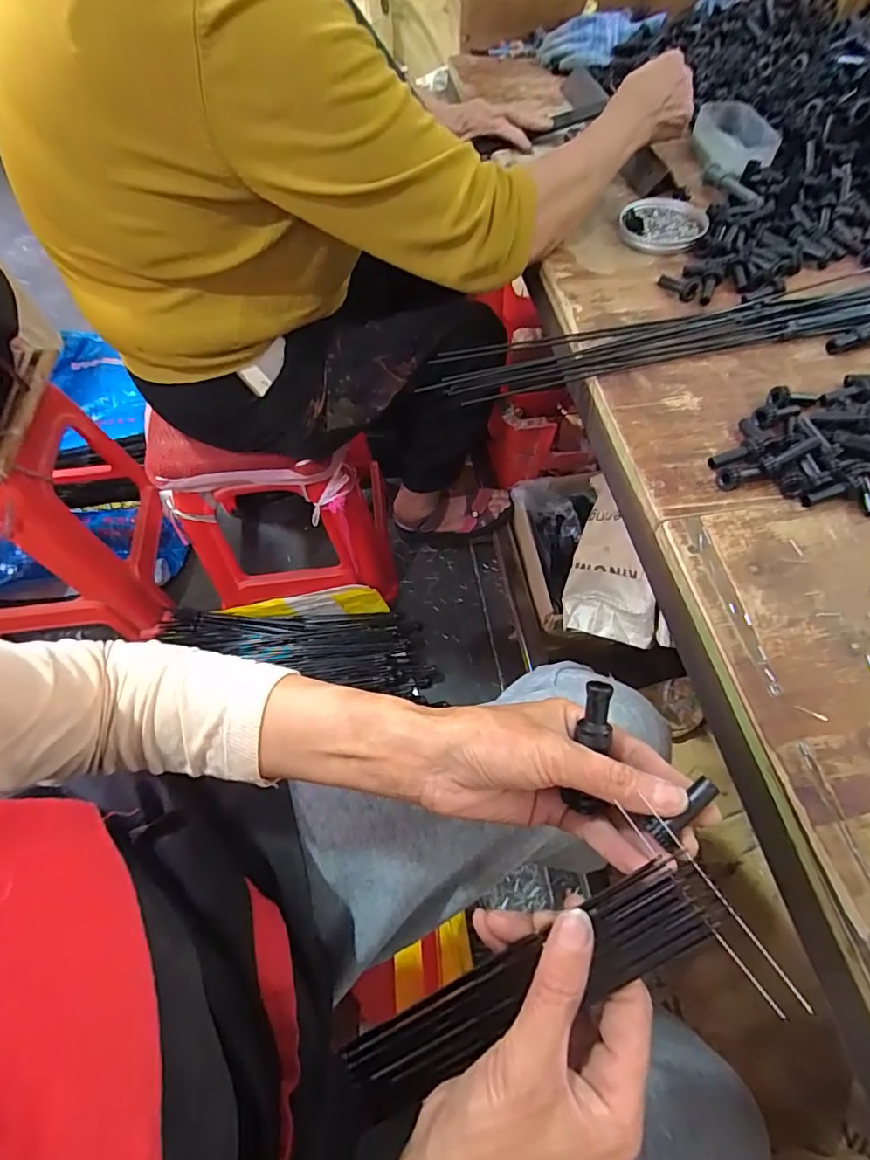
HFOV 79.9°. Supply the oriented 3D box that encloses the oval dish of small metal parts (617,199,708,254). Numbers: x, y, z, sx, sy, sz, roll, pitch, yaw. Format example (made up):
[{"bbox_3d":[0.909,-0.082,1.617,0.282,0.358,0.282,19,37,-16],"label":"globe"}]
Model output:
[{"bbox_3d":[0.248,-0.385,0.563,0.090,0.012,0.083,6,61,4],"label":"oval dish of small metal parts"}]

